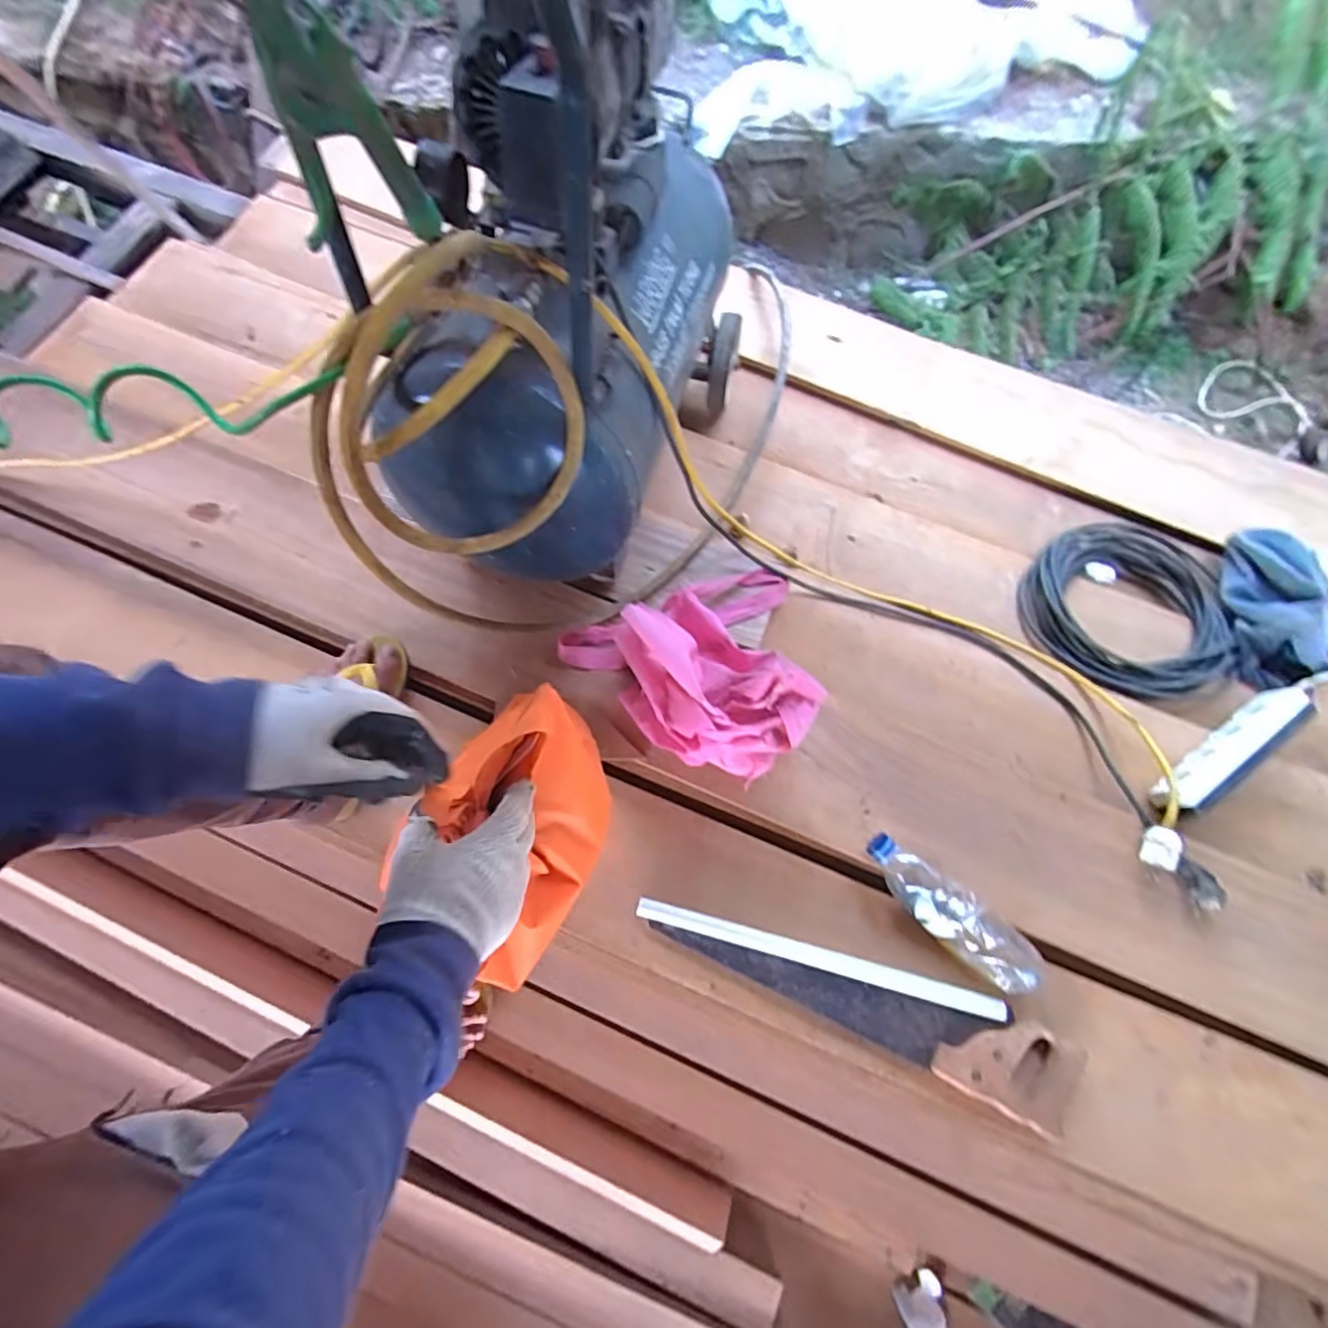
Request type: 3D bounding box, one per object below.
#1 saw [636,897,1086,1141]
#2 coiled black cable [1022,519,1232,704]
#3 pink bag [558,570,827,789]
[{"bbox_3d":[0.219,0.370,0.710,0.499,0.026,0.096,25,73,7],"label":"saw"},{"bbox_3d":[0.699,-0.094,0.936,0.299,0.034,0.304,0,72,-1],"label":"coiled black cable"},{"bbox_3d":[0.056,0.011,0.764,0.317,0.129,0.260,-20,73,-8],"label":"pink bag"}]

